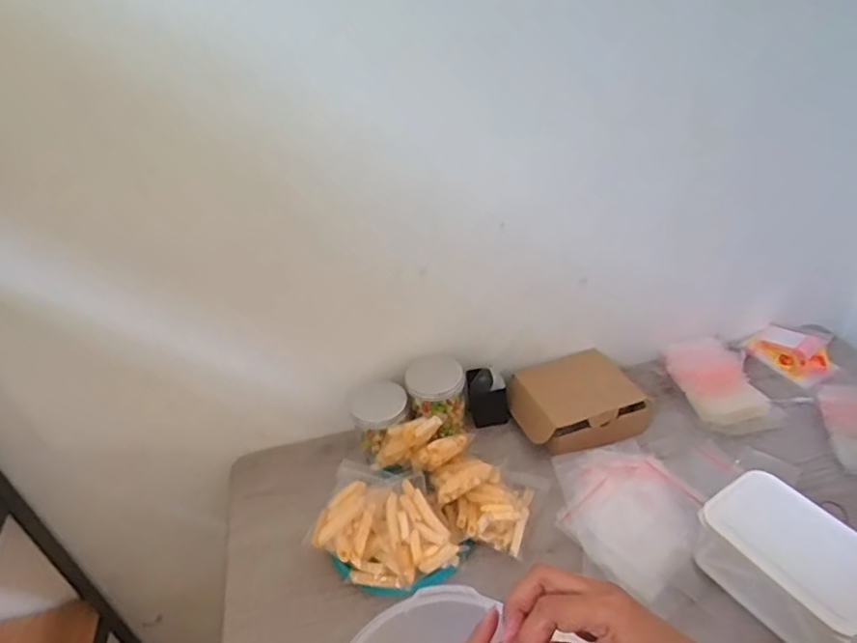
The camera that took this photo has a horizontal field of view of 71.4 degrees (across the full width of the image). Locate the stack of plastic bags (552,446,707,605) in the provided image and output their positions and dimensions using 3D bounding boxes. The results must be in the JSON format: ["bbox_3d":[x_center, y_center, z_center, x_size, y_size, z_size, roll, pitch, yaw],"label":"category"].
[{"bbox_3d":[0.274,0.254,0.832,0.177,0.016,0.199,-34,54,-23],"label":"stack of plastic bags"}]

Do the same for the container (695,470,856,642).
[{"bbox_3d":[0.424,0.281,0.698,0.120,0.098,0.181,-25,41,-23],"label":"container"}]

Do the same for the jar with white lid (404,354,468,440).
[{"bbox_3d":[0.012,0.122,0.933,0.089,0.100,0.089,-4,37,3],"label":"jar with white lid"}]

